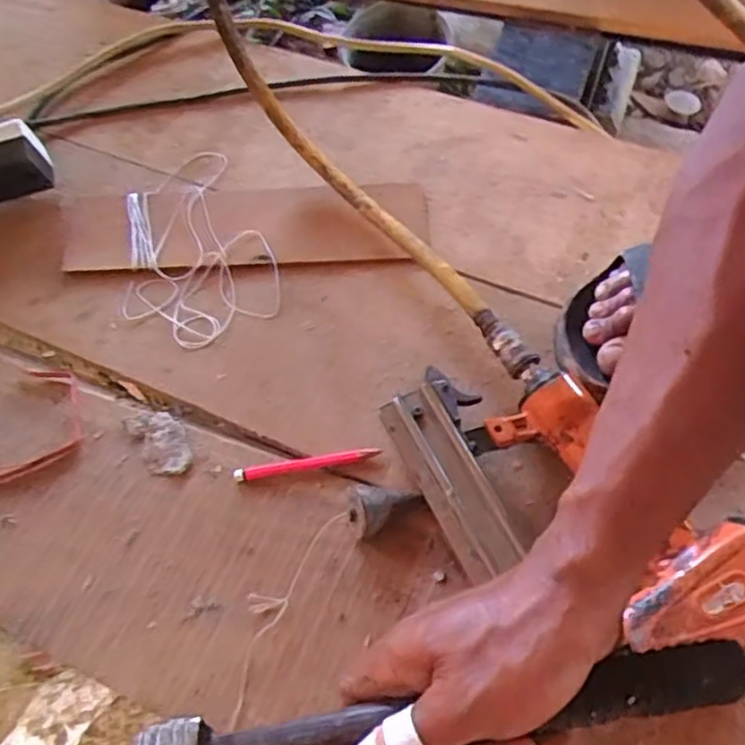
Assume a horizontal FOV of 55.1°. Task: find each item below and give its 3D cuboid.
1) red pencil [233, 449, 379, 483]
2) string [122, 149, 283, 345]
[{"bbox_3d":[-0.046,0.064,0.506,0.102,0.007,0.011,-9,61,-3],"label":"red pencil"},{"bbox_3d":[-0.145,-0.115,0.599,0.123,0.016,0.201,-8,61,-2],"label":"string"}]

